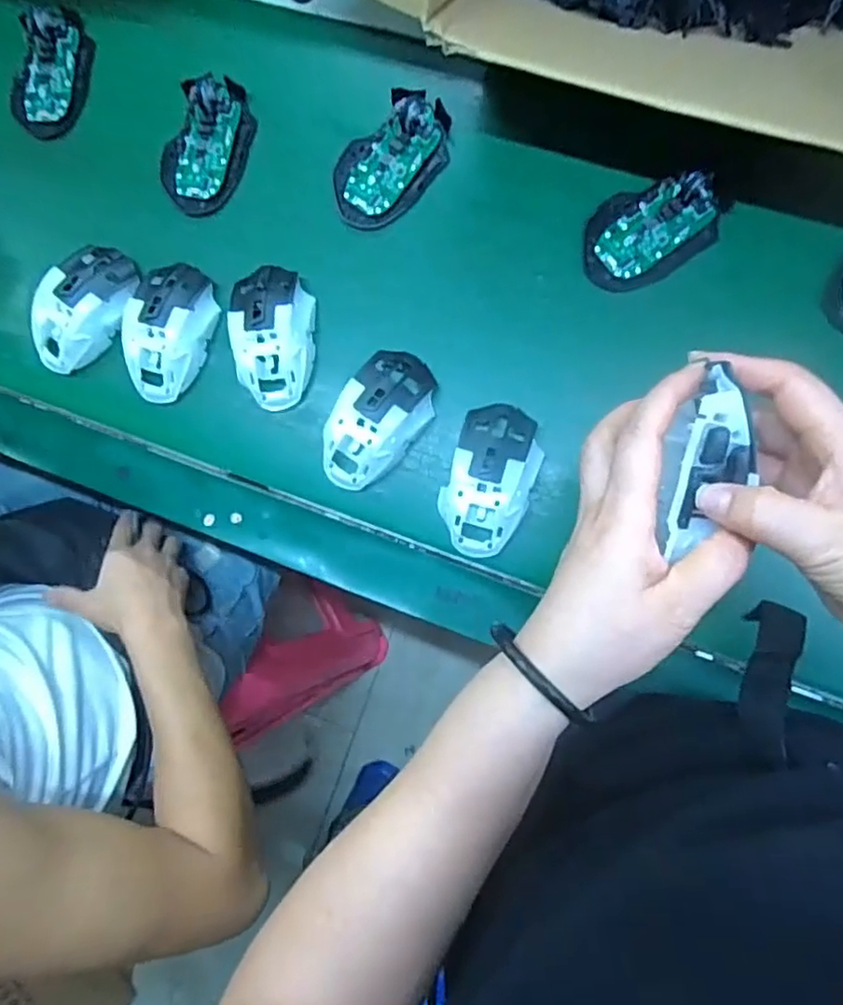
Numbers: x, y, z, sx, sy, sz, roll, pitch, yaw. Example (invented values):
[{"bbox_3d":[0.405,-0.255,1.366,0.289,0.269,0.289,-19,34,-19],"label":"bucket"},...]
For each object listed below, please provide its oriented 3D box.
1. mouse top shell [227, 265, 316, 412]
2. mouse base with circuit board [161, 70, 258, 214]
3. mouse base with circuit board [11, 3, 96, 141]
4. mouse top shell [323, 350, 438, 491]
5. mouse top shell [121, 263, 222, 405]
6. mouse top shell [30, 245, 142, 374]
[{"bbox_3d":[-0.122,-0.137,0.540,0.068,0.036,0.118,-8,87,9],"label":"mouse top shell"},{"bbox_3d":[-0.186,-0.310,0.566,0.068,0.020,0.116,26,92,9],"label":"mouse base with circuit board"},{"bbox_3d":[-0.338,-0.392,0.598,0.065,0.016,0.112,15,90,9],"label":"mouse base with circuit board"},{"bbox_3d":[-0.036,-0.064,0.521,0.061,0.038,0.115,32,93,9],"label":"mouse top shell"},{"bbox_3d":[-0.211,-0.146,0.555,0.067,0.039,0.114,2,88,9],"label":"mouse top shell"},{"bbox_3d":[-0.293,-0.167,0.568,0.067,0.037,0.119,34,93,9],"label":"mouse top shell"}]

